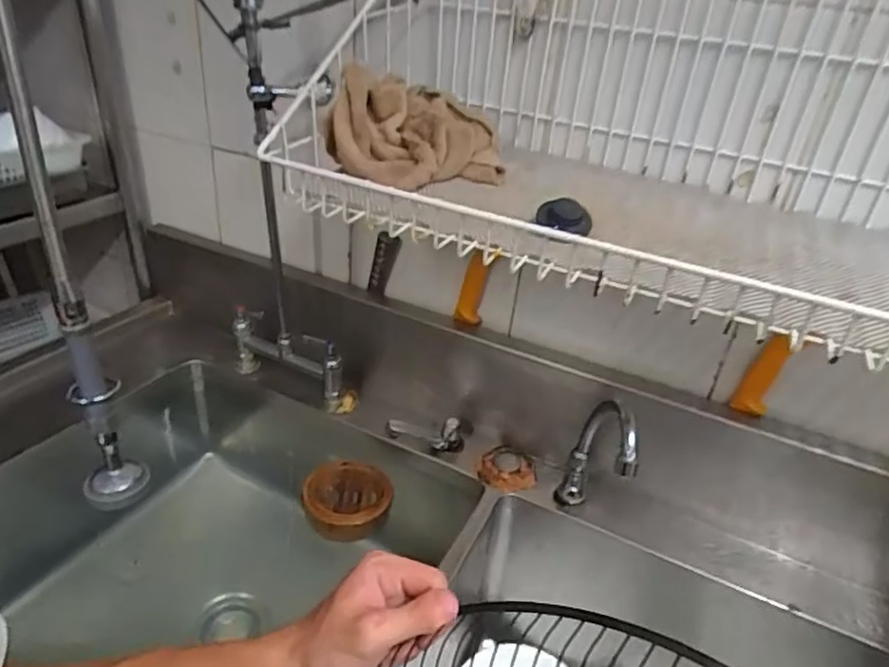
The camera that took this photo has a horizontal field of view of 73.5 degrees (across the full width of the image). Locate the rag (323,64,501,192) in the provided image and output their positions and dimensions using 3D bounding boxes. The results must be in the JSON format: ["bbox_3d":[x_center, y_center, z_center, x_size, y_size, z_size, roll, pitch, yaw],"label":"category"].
[{"bbox_3d":[-0.030,-0.241,0.694,0.193,0.096,0.162,4,30,-4],"label":"rag"}]

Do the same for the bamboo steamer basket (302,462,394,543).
[{"bbox_3d":[-0.148,0.258,0.911,0.132,0.046,0.132,9,30,5],"label":"bamboo steamer basket"}]

